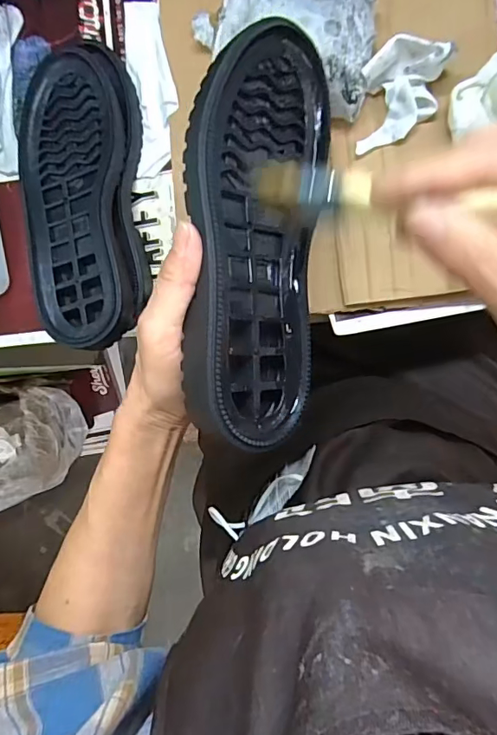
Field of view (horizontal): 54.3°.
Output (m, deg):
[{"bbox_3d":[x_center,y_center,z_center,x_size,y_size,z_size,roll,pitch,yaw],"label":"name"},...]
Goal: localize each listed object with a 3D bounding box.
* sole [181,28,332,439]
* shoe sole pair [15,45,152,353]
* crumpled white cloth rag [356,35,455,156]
[{"bbox_3d":[0.000,-0.077,0.271,0.028,0.091,0.232,-6,73,51],"label":"sole"},{"bbox_3d":[-0.133,-0.134,0.386,0.097,0.044,0.237,-9,90,8],"label":"shoe sole pair"},{"bbox_3d":[0.105,-0.189,0.340,0.052,0.045,0.063,15,94,7],"label":"crumpled white cloth rag"}]

